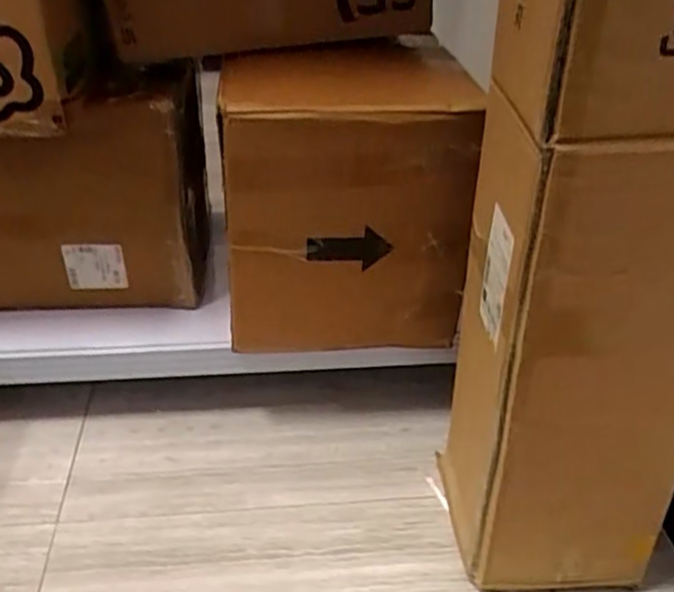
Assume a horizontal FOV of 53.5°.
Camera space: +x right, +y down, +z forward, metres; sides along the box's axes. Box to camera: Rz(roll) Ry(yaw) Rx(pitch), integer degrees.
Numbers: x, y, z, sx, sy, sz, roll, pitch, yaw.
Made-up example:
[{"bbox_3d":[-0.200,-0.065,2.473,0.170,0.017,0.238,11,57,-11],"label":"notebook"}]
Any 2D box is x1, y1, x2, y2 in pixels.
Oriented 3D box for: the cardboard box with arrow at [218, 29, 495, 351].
[{"bbox_3d":[0.004,-0.129,0.889,0.293,0.344,0.236,-3,36,-8],"label":"cardboard box with arrow"}]

